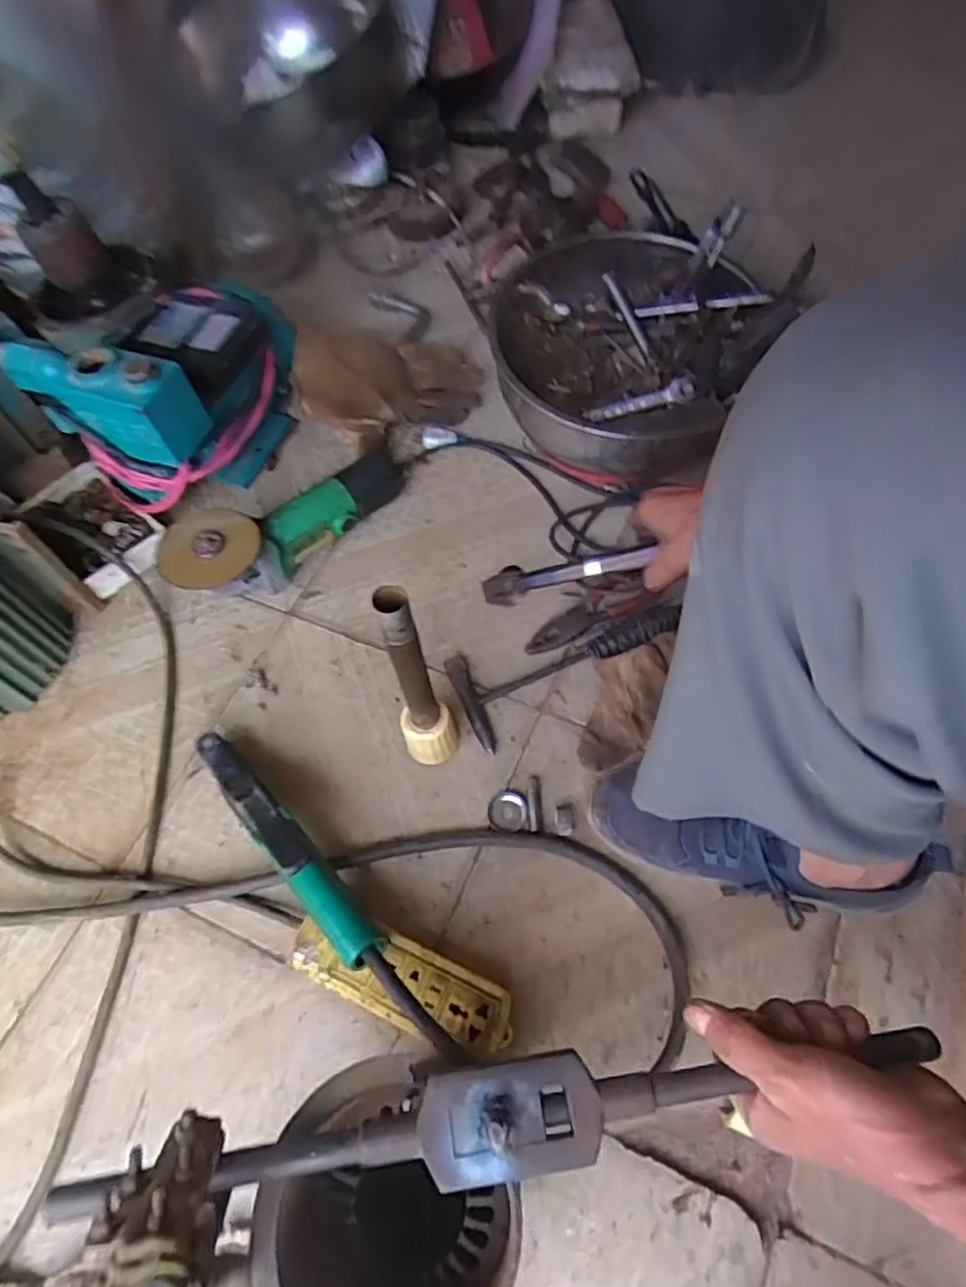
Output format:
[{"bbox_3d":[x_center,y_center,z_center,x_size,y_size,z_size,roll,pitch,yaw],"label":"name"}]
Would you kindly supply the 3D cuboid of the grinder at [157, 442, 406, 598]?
[{"bbox_3d":[-0.207,-0.135,0.755,0.296,0.083,0.099,-35,62,-30],"label":"grinder"}]

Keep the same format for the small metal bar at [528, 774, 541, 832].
[{"bbox_3d":[0.047,0.143,0.626,0.012,0.012,0.050,-1,59,3],"label":"small metal bar"}]

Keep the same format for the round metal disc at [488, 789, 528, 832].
[{"bbox_3d":[0.022,0.148,0.626,0.035,0.013,0.037,-2,59,3],"label":"round metal disc"}]

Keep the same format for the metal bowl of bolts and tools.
[{"bbox_3d":[0.177,-0.313,0.780,0.308,0.138,0.294,-1,61,3],"label":"metal bowl of bolts and tools"}]

